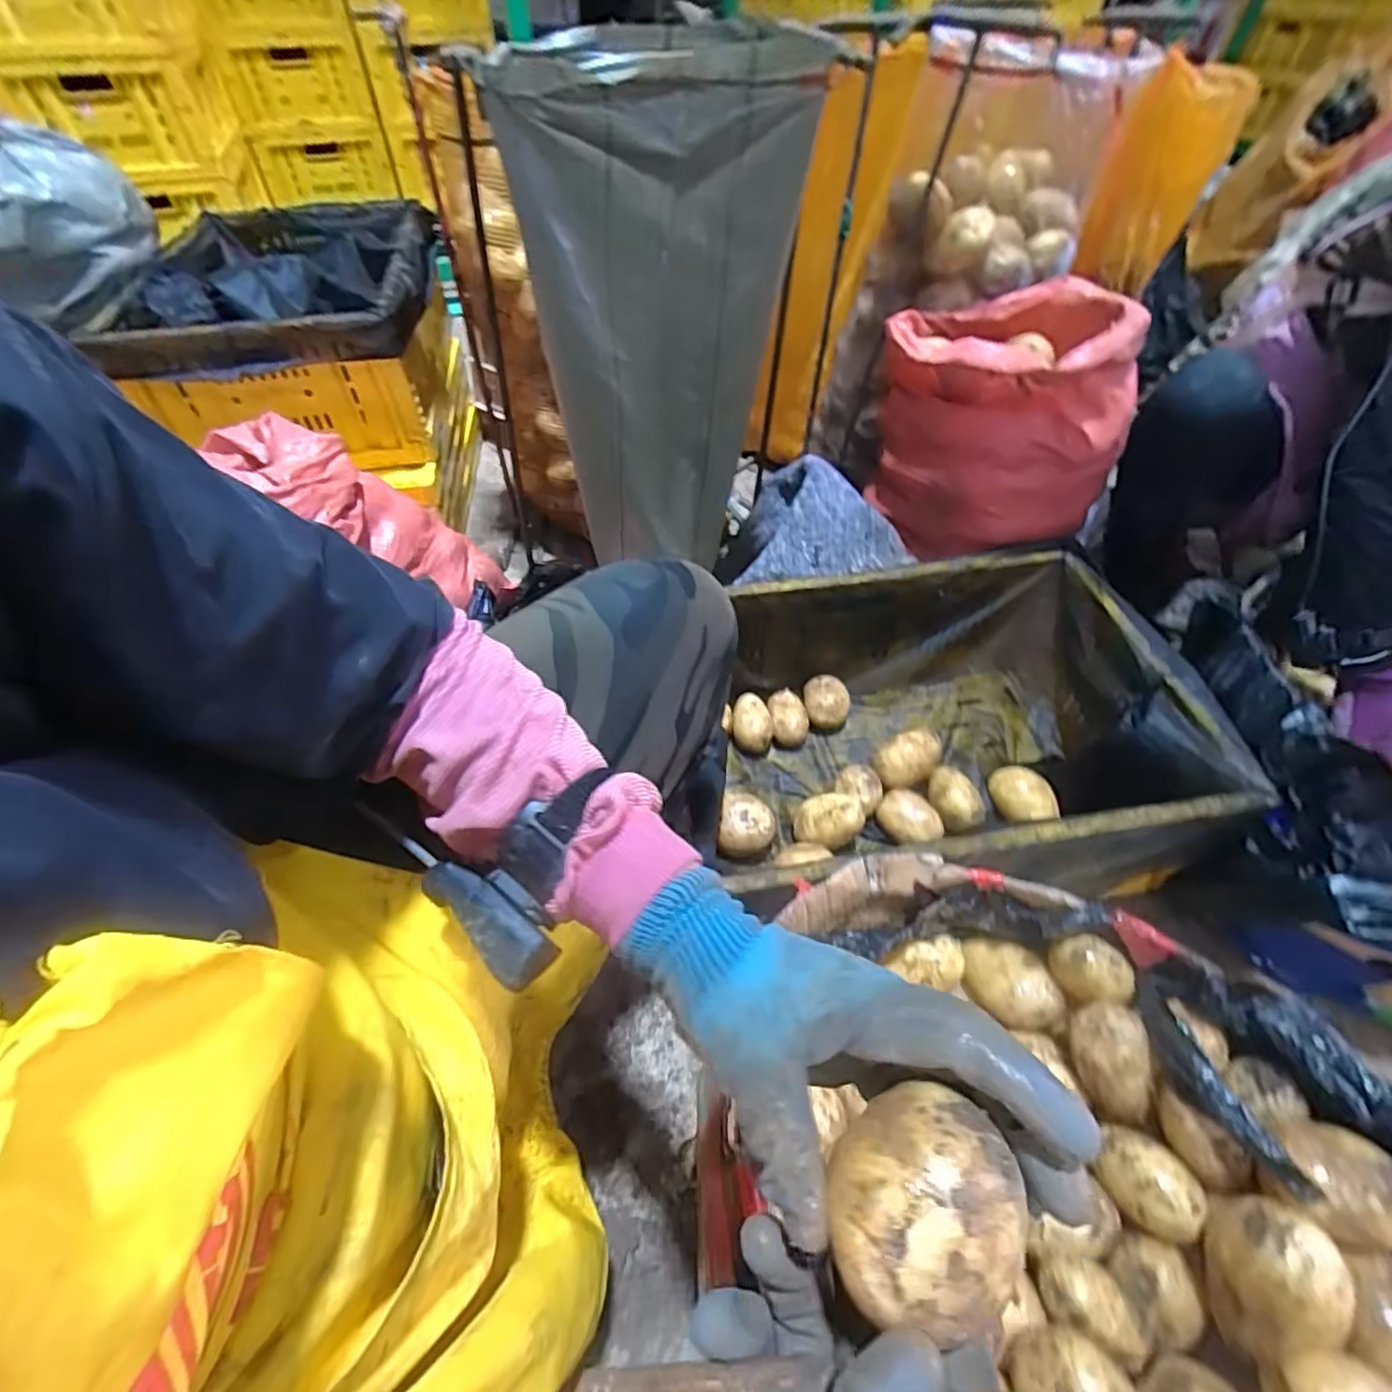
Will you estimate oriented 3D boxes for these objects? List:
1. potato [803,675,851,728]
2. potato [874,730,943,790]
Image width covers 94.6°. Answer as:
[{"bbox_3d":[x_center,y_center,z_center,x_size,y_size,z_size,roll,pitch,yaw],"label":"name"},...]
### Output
[{"bbox_3d":[0.191,0.016,0.950,0.065,0.058,0.070,9,50,6],"label":"potato"},{"bbox_3d":[0.289,0.083,0.859,0.092,0.049,0.052,-17,52,-15],"label":"potato"}]

